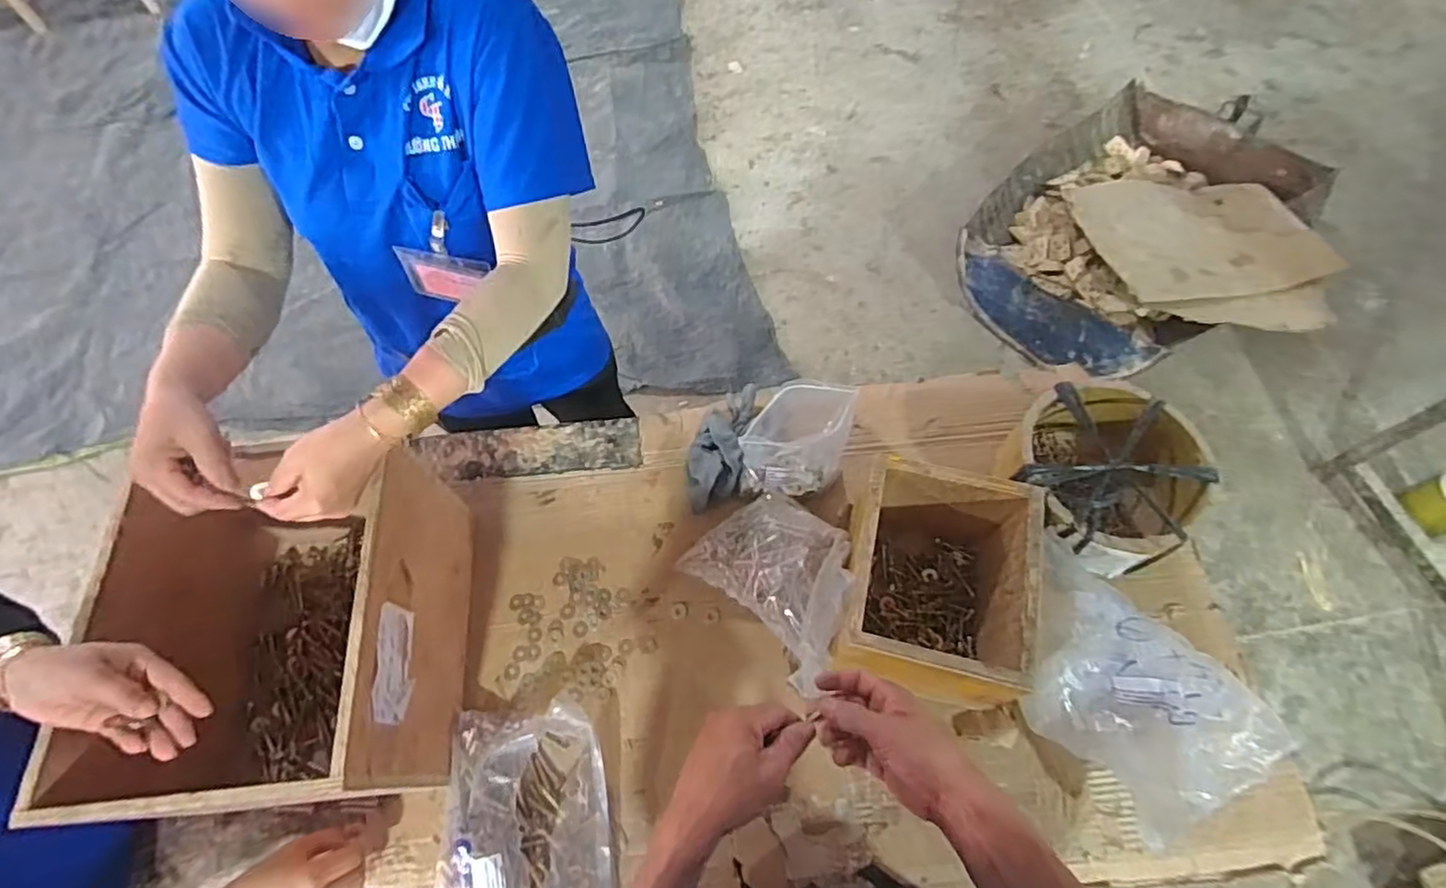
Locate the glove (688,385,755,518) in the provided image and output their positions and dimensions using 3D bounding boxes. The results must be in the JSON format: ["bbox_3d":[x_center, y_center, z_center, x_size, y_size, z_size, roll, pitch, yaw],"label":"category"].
[{"bbox_3d":[-0.002,-0.001,0.883,0.075,0.037,0.185,10,65,6],"label":"glove"}]

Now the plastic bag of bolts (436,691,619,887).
[{"bbox_3d":[-0.206,0.402,0.688,0.177,0.074,0.255,-9,65,-3],"label":"plastic bag of bolts"}]

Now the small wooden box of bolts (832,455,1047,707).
[{"bbox_3d":[0.223,0.152,0.733,0.184,0.167,0.215,18,66,9],"label":"small wooden box of bolts"}]

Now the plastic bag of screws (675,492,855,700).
[{"bbox_3d":[0.072,0.141,0.739,0.150,0.149,0.202,-38,70,-16],"label":"plastic bag of screws"}]

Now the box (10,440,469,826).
[{"bbox_3d":[-0.447,0.191,0.700,0.288,0.231,0.326,-5,64,-1],"label":"box"}]

